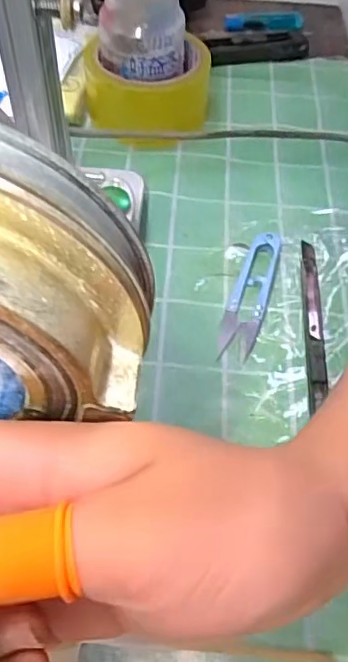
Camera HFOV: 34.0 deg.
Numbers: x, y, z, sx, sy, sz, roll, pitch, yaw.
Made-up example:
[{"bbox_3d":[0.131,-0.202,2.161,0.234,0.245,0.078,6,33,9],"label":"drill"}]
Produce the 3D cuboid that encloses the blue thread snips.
[{"bbox_3d":[0.049,-0.026,0.365,0.024,0.011,0.099,15,56,7],"label":"blue thread snips"}]

